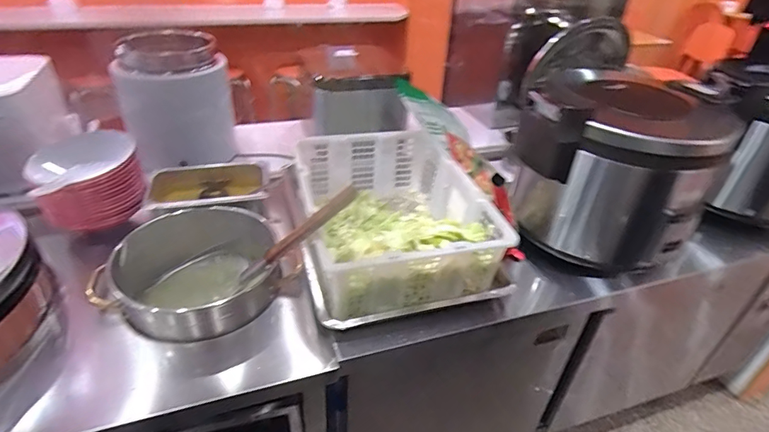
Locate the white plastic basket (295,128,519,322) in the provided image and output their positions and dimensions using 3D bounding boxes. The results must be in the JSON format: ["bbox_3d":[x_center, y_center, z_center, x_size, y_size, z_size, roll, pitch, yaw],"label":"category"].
[{"bbox_3d":[0.011,-0.008,1.002,0.356,0.183,0.483,-10,36,-16],"label":"white plastic basket"}]

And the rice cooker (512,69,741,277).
[{"bbox_3d":[0.508,-0.101,1.033,0.366,0.355,0.384,18,38,22],"label":"rice cooker"}]

